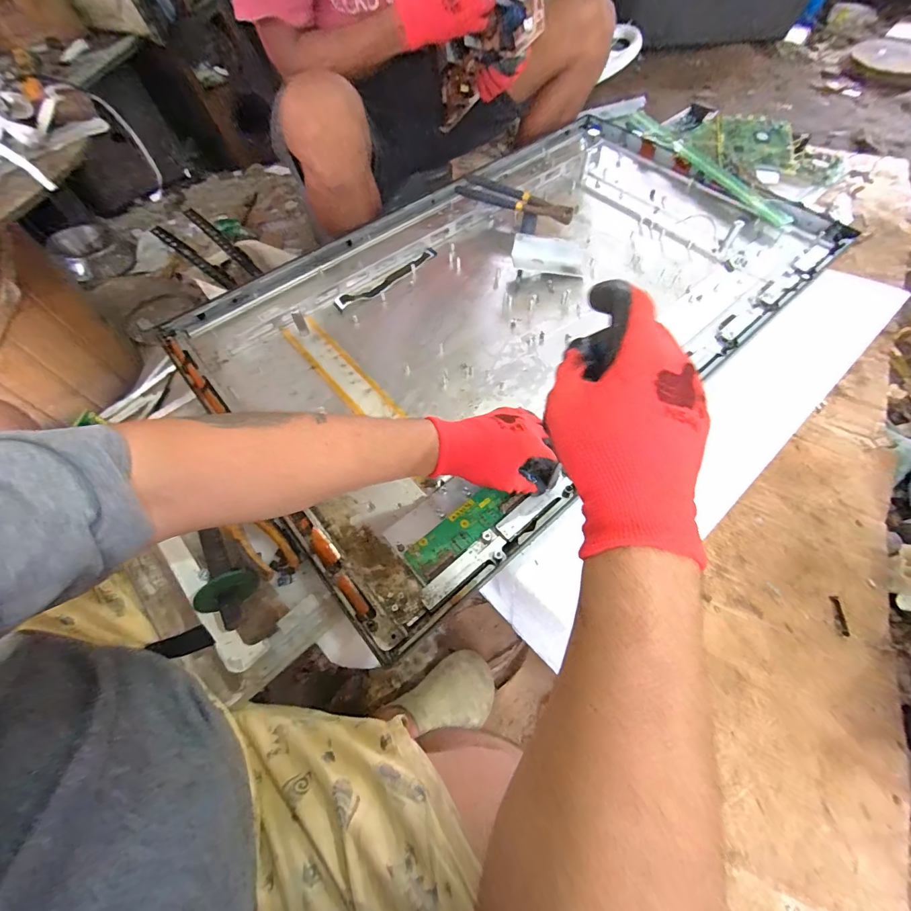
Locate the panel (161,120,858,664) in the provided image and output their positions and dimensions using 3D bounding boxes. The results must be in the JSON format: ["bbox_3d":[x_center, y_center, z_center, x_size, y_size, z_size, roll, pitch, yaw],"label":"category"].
[{"bbox_3d":[0.113,-0.272,0.656,0.981,0.038,0.597,-38,67,-17],"label":"panel"}]

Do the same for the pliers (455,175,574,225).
[{"bbox_3d":[0.117,-0.487,0.765,0.225,0.030,0.064,22,64,14],"label":"pliers"}]

